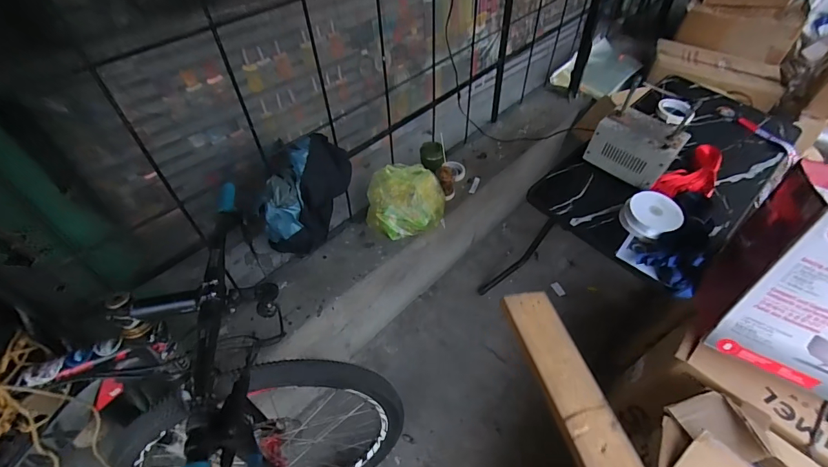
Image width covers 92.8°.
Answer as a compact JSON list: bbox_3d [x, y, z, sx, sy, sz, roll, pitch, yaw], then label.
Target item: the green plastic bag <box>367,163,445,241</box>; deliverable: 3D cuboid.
[{"bbox_3d":[-0.032,-0.108,1.286,0.227,0.165,0.191,-26,53,-19],"label":"green plastic bag"}]

